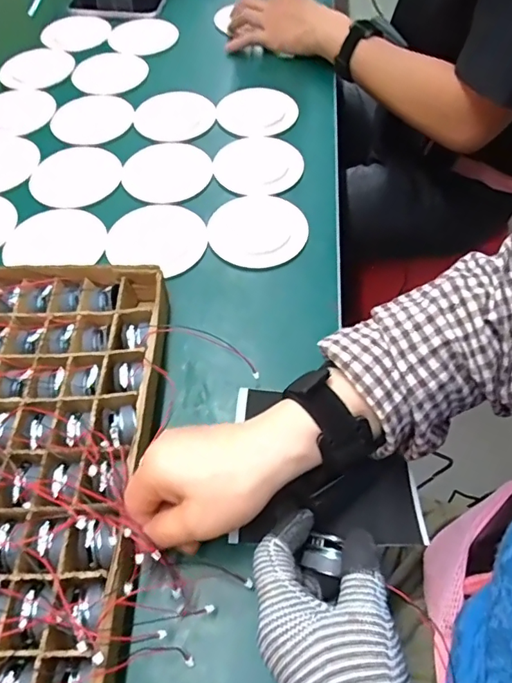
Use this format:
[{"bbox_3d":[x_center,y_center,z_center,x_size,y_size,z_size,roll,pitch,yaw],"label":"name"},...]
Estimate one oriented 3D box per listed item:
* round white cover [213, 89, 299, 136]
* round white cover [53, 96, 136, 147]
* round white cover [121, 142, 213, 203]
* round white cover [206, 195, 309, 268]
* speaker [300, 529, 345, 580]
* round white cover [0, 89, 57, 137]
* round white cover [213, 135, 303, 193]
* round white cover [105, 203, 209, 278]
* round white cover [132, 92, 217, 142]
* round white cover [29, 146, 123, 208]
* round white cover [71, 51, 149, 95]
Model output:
[{"bbox_3d":[0.001,-0.296,0.623,0.099,0.006,0.090,0,57,0],"label":"round white cover"},{"bbox_3d":[-0.207,-0.284,0.618,0.087,0.007,0.096,35,64,21],"label":"round white cover"},{"bbox_3d":[-0.104,-0.198,0.567,0.101,0.004,0.097,0,57,0],"label":"round white cover"},{"bbox_3d":[0.002,-0.121,0.511,0.101,0.007,0.099,0,57,0],"label":"round white cover"},{"bbox_3d":[0.042,0.131,0.300,0.022,0.017,0.023,15,58,10],"label":"speaker"},{"bbox_3d":[-0.308,-0.297,0.627,0.092,0.008,0.103,30,62,19],"label":"round white cover"},{"bbox_3d":[0.002,-0.212,0.571,0.101,0.012,0.106,0,57,0],"label":"round white cover"},{"bbox_3d":[-0.101,-0.110,0.508,0.101,0.004,0.091,15,59,10],"label":"round white cover"},{"bbox_3d":[-0.103,-0.289,0.621,0.101,0.008,0.086,-28,61,-16],"label":"round white cover"},{"bbox_3d":[-0.207,-0.191,0.561,0.100,0.004,0.098,0,57,0],"label":"round white cover"},{"bbox_3d":[-0.206,-0.379,0.688,0.079,0.015,0.099,34,64,21],"label":"round white cover"}]

